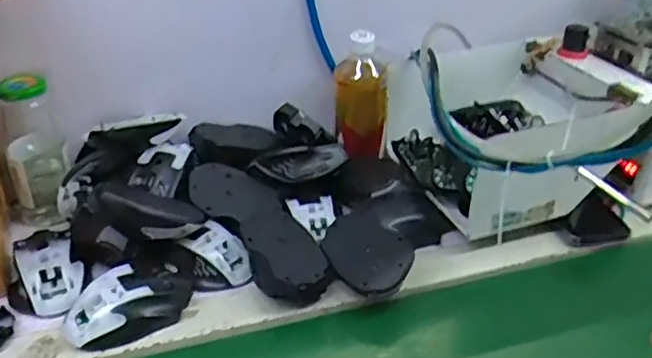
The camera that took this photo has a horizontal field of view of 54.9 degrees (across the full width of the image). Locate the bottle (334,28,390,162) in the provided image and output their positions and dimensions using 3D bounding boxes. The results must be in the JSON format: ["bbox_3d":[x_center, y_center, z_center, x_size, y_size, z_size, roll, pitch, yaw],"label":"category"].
[{"bbox_3d":[0.045,-0.102,0.782,0.067,0.153,0.051,5,32,6],"label":"bottle"}]

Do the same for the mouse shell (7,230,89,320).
[{"bbox_3d":[-0.275,0.090,0.612,0.070,0.035,0.104,-17,36,-28],"label":"mouse shell"}]

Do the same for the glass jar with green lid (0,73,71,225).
[{"bbox_3d":[-0.321,-0.033,0.696,0.059,0.172,0.058,-14,35,-24],"label":"glass jar with green lid"}]

